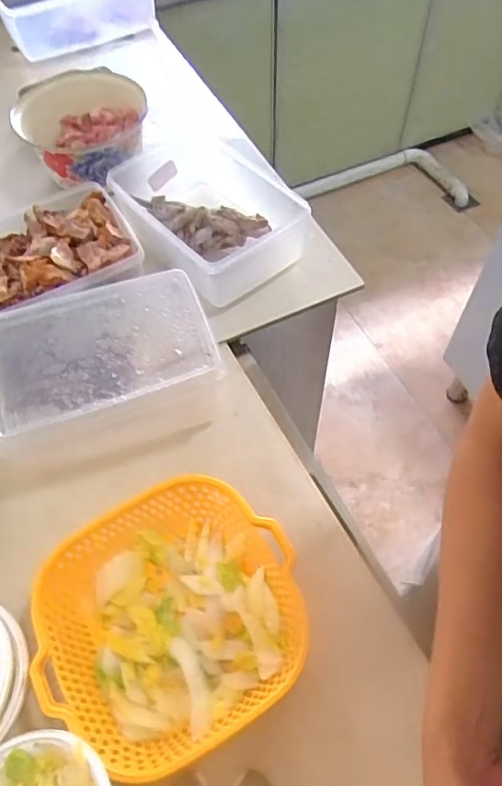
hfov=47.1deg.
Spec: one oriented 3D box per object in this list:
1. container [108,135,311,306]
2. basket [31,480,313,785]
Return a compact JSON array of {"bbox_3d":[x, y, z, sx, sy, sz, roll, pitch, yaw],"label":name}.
[{"bbox_3d":[-0.057,-0.245,0.788,0.193,0.089,0.251,-33,63,-17],"label":"container"},{"bbox_3d":[-0.075,0.208,0.539,0.237,0.073,0.212,-26,62,-14],"label":"basket"}]

